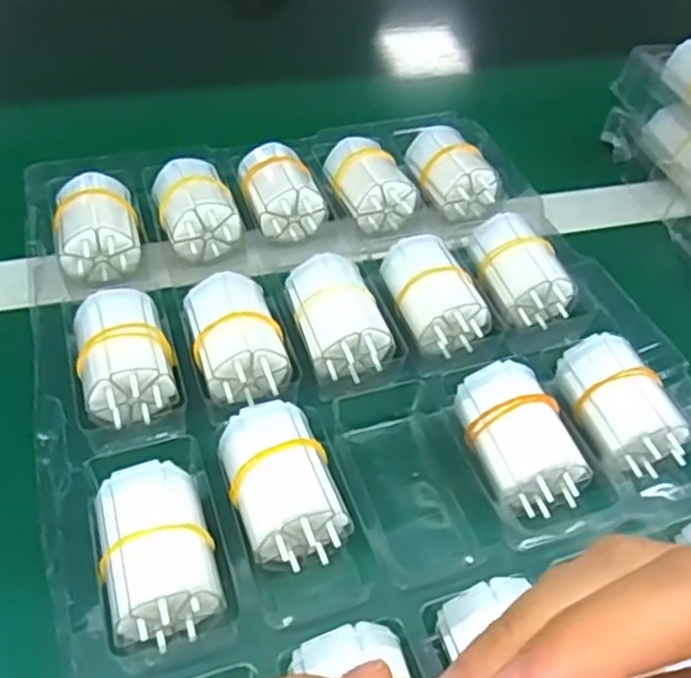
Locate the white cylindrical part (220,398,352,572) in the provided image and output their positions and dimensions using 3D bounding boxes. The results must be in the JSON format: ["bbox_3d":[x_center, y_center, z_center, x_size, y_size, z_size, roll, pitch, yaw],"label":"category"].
[{"bbox_3d":[-0.025,0.060,0.298,0.039,0.038,0.061,-14,50,-17],"label":"white cylindrical part"}]

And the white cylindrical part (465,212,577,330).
[{"bbox_3d":[0.091,-0.039,0.394,0.035,0.028,0.064,-13,49,-16],"label":"white cylindrical part"}]

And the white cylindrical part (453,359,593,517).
[{"bbox_3d":[0.075,0.045,0.319,0.039,0.036,0.061,-12,49,-15],"label":"white cylindrical part"}]

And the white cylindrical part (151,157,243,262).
[{"bbox_3d":[-0.084,-0.076,0.413,0.039,0.030,0.061,-13,49,-16],"label":"white cylindrical part"}]

